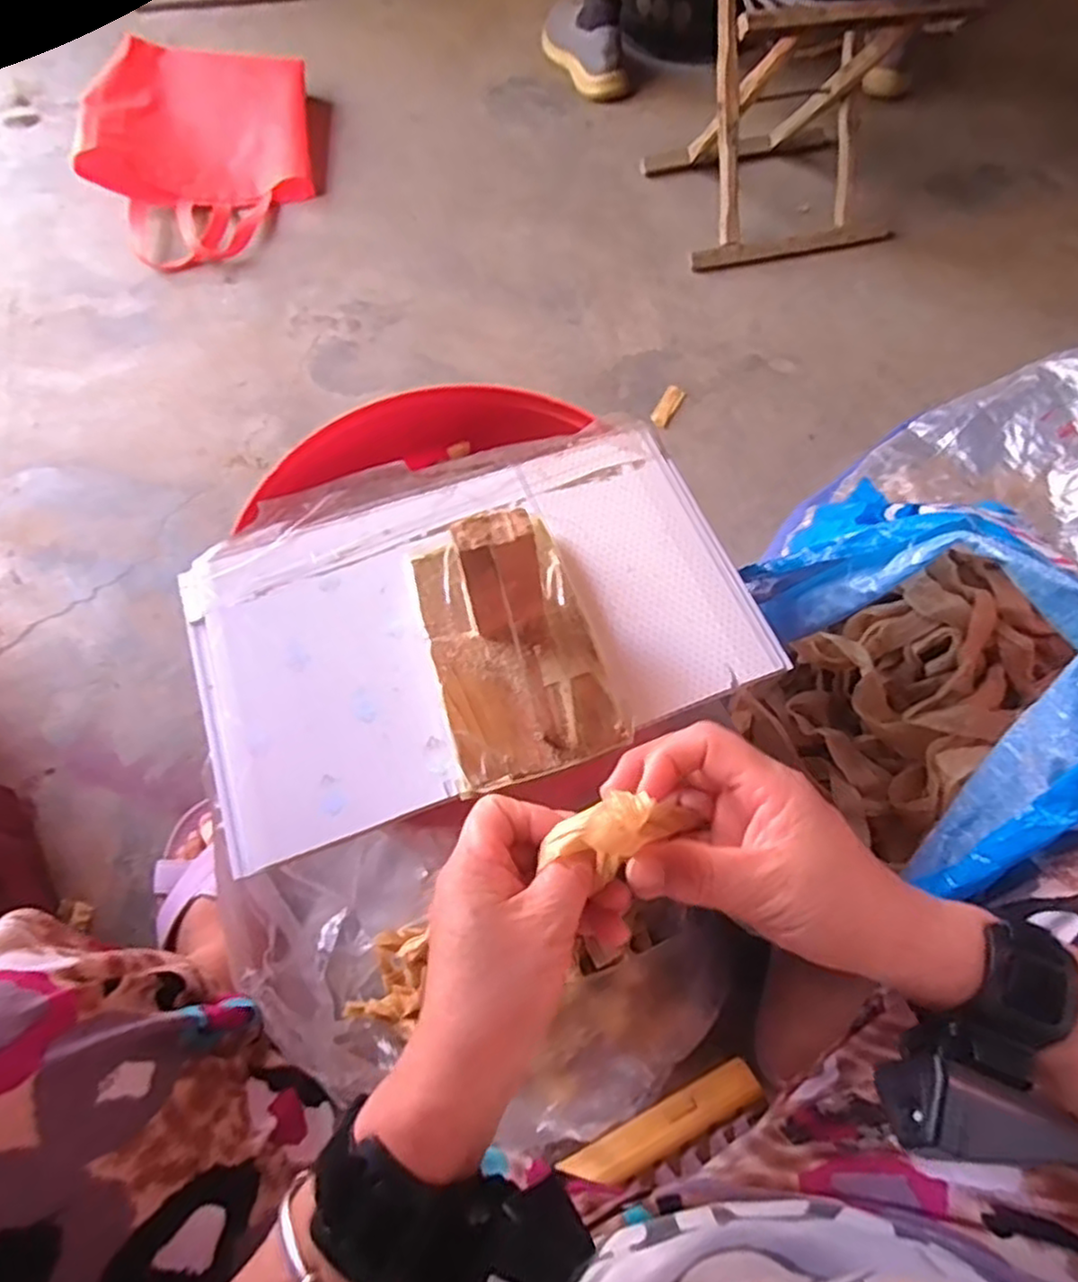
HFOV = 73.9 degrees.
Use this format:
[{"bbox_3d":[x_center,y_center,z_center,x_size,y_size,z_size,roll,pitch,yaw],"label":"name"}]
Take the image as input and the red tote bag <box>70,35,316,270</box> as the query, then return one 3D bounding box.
[{"bbox_3d":[-0.531,-0.763,1.121,0.332,0.083,0.415,-7,66,-3],"label":"red tote bag"}]

